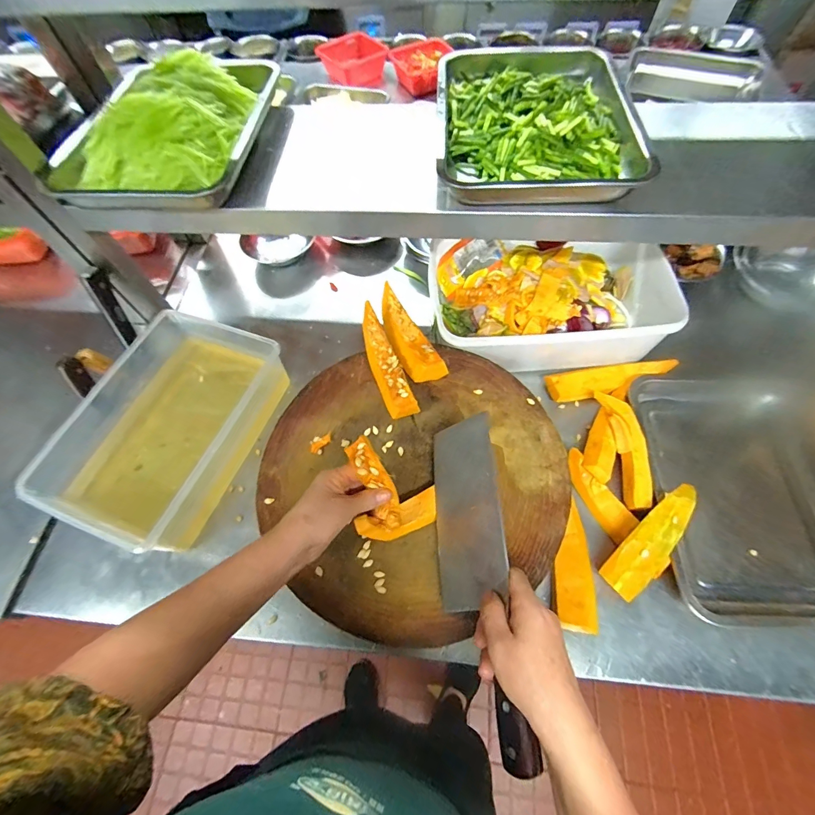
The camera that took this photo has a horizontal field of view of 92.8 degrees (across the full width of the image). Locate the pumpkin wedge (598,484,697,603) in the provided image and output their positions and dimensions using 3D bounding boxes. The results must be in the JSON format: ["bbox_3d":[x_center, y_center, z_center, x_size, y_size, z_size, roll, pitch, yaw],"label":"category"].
[{"bbox_3d":[0.319,0.169,0.500,0.053,0.026,0.165,38,86,20],"label":"pumpkin wedge"}]

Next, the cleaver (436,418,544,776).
[{"bbox_3d":[0.065,0.162,0.409,0.021,0.102,0.315,17,55,-31],"label":"cleaver"}]

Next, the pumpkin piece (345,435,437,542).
[{"bbox_3d":[-0.015,0.094,0.450,0.090,0.079,0.103,-9,63,-2],"label":"pumpkin piece"}]

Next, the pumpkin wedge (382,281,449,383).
[{"bbox_3d":[-0.004,-0.106,0.583,0.054,0.038,0.176,-27,65,-10],"label":"pumpkin wedge"}]

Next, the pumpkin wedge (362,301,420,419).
[{"bbox_3d":[-0.033,-0.064,0.557,0.042,0.046,0.179,-21,64,-8],"label":"pumpkin wedge"}]

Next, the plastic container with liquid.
[{"bbox_3d":[-0.369,0.019,0.602,0.263,0.097,0.350,19,65,12],"label":"plastic container with liquid"}]

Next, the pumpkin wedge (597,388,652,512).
[{"bbox_3d":[0.315,0.056,0.560,0.031,0.039,0.173,-5,63,0],"label":"pumpkin wedge"}]

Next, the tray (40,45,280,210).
[{"bbox_3d":[-0.337,-0.426,0.557,0.256,0.069,0.353,5,63,6],"label":"tray"}]

